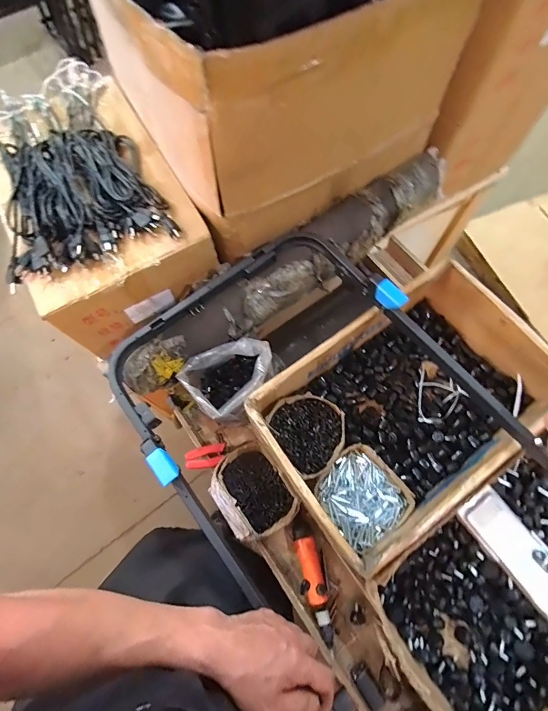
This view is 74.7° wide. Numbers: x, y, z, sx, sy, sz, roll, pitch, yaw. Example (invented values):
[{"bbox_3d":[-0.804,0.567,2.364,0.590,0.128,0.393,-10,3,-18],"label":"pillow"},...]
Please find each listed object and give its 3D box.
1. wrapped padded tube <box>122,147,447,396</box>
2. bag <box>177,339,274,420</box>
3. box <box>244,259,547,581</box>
[{"bbox_3d":[0.051,-0.193,0.770,0.851,0.112,0.141,-39,73,-12],"label":"wrapped padded tube"},{"bbox_3d":[-0.085,0.050,0.738,0.181,0.115,0.133,-27,71,-8],"label":"bag"},{"bbox_3d":[0.255,0.104,0.715,0.527,0.160,0.354,-34,72,-11],"label":"box"}]

